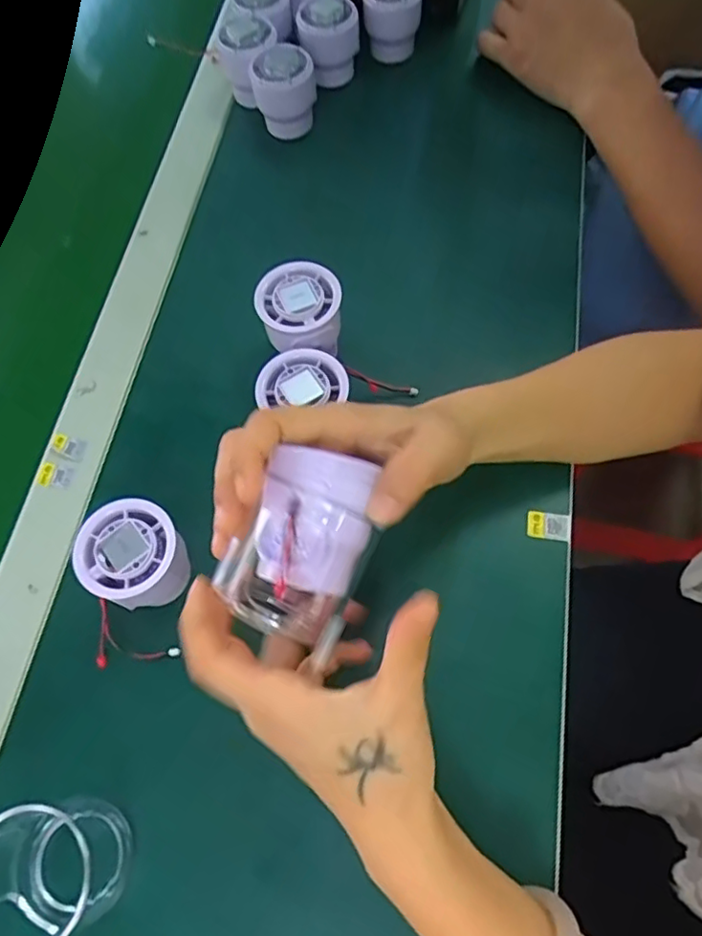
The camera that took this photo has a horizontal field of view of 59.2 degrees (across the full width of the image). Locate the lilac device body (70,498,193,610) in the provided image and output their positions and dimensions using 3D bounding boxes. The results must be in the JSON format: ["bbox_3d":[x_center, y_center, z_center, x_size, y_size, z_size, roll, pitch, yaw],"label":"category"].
[{"bbox_3d":[-0.118,0.051,0.342,0.054,0.051,0.051,-2,66,4],"label":"lilac device body"}]

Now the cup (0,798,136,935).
[{"bbox_3d":[-0.143,0.189,0.285,0.060,0.052,0.055,-2,66,4],"label":"cup"}]

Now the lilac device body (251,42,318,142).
[{"bbox_3d":[-0.053,-0.297,0.492,0.048,0.056,0.048,-2,66,4],"label":"lilac device body"}]

